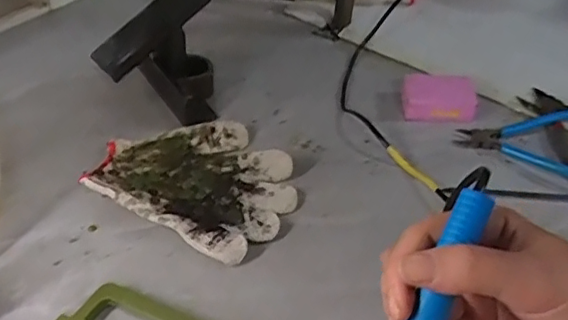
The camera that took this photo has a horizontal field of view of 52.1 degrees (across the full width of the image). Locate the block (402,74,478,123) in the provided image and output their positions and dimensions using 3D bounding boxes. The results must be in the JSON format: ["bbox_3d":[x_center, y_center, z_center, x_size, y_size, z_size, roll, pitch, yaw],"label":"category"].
[{"bbox_3d":[0.176,-0.074,0.655,0.079,0.027,0.060,6,41,5],"label":"block"}]

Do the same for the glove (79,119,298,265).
[{"bbox_3d":[-0.078,0.013,0.557,0.187,0.018,0.148,23,46,23],"label":"glove"}]

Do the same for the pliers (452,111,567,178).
[{"bbox_3d":[0.272,-0.031,0.609,0.151,0.027,0.105,26,47,25],"label":"pliers"}]

